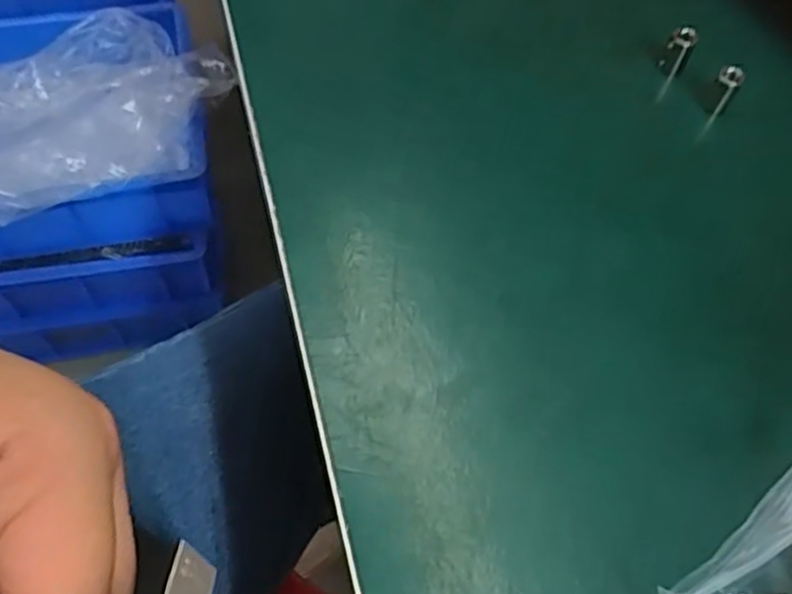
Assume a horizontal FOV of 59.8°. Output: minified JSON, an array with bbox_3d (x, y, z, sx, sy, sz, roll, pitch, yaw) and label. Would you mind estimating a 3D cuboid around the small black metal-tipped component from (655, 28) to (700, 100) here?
[{"bbox_3d":[0.106,-0.089,0.264,0.010,0.028,0.006,21,32,8],"label":"small black metal-tipped component"}]

